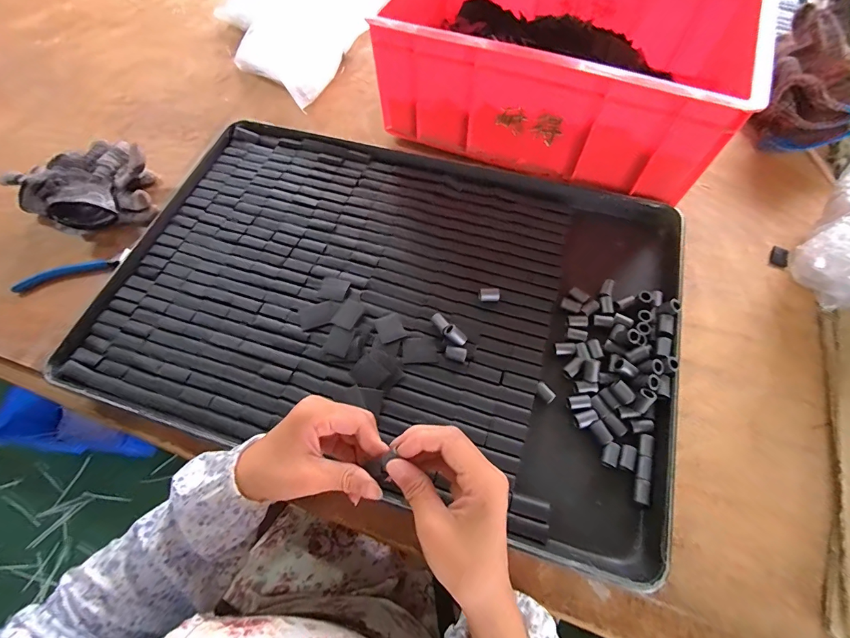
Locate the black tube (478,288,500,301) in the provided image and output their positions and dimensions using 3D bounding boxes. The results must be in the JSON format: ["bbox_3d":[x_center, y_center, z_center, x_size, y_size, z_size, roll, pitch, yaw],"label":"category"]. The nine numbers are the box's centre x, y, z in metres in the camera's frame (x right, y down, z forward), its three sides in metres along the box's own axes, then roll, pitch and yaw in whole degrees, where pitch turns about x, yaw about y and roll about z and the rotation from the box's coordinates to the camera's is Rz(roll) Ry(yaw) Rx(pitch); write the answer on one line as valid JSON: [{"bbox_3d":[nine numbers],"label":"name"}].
[{"bbox_3d":[0.067,-0.024,0.420,0.022,0.014,0.013,6,64,5],"label":"black tube"}]

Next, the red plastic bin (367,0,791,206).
[{"bbox_3d":[0.184,-0.336,0.519,0.413,0.157,0.295,21,66,11],"label":"red plastic bin"}]

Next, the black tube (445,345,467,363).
[{"bbox_3d":[0.030,0.035,0.390,0.021,0.012,0.013,3,64,3],"label":"black tube"}]

